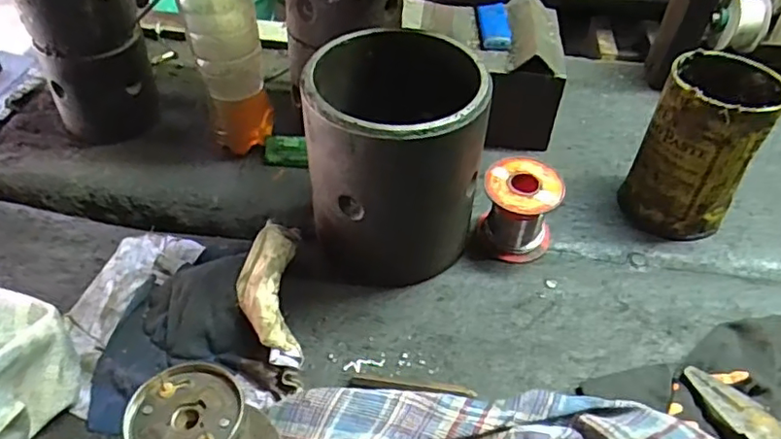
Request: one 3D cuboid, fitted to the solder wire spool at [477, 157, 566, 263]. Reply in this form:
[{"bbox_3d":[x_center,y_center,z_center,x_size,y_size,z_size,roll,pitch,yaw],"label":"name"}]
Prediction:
[{"bbox_3d":[0.089,-0.005,0.416,0.050,0.057,0.045,10,44,9],"label":"solder wire spool"}]

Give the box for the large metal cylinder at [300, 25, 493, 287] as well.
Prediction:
[{"bbox_3d":[0.004,-0.035,0.396,0.105,0.135,0.108,5,43,3],"label":"large metal cylinder"}]

